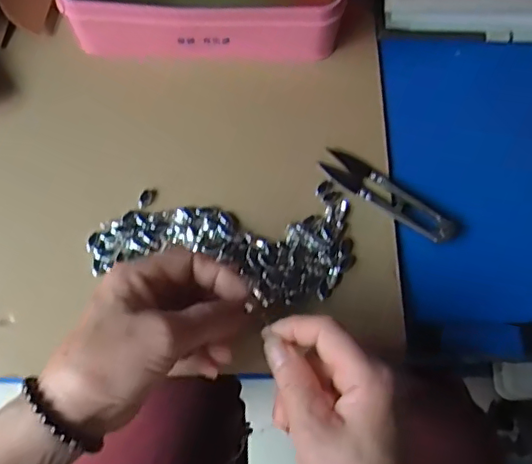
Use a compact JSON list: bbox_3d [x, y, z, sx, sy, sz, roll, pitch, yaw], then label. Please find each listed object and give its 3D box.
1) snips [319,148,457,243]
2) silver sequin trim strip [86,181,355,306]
[{"bbox_3d":[0.085,-0.025,0.393,0.101,0.008,0.022,33,75,8],"label":"snips"},{"bbox_3d":[-0.029,0.002,0.382,0.170,0.010,0.082,6,73,0],"label":"silver sequin trim strip"}]

